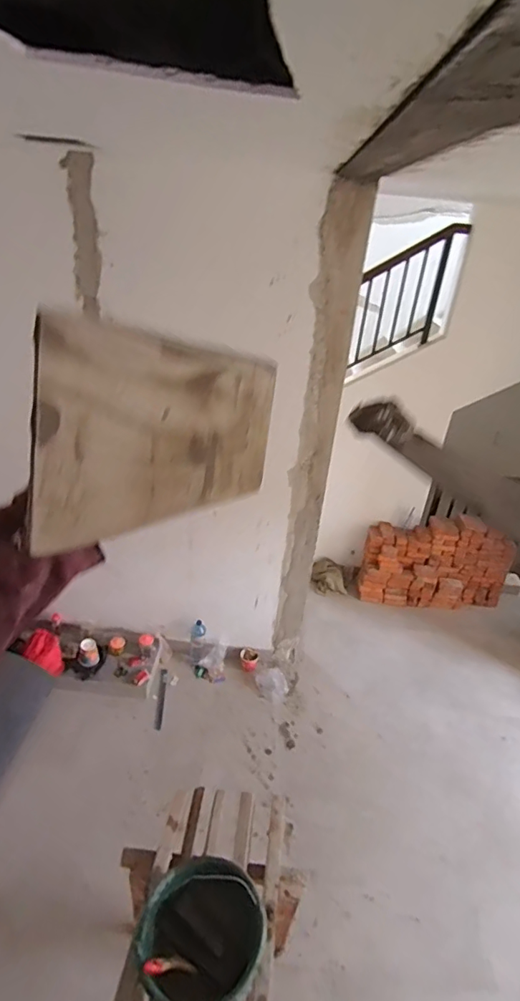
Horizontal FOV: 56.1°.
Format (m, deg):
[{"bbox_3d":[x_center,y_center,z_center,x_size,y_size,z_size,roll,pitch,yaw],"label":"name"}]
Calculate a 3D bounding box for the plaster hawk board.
[{"bbox_3d":[-0.034,-0.041,0.288,0.006,0.093,0.280,12,11,13],"label":"plaster hawk board"}]

